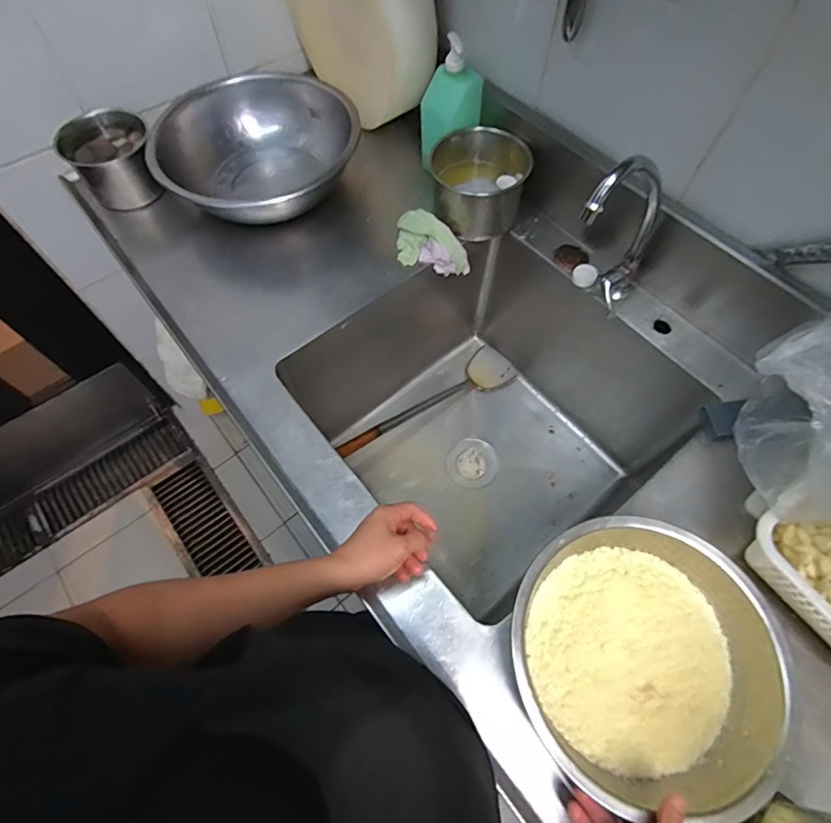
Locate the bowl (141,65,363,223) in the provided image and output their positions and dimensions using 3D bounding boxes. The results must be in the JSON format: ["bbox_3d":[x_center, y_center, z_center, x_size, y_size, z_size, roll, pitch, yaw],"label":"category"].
[{"bbox_3d":[-0.286,-0.470,0.893,0.344,0.139,0.338,0,63,-1],"label":"bowl"}]

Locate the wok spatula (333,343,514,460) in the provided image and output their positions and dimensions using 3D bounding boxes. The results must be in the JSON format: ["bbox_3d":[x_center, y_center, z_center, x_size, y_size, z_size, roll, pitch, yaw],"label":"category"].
[{"bbox_3d":[0.049,-0.014,1.036,0.460,0.068,0.114,-32,66,-36],"label":"wok spatula"}]

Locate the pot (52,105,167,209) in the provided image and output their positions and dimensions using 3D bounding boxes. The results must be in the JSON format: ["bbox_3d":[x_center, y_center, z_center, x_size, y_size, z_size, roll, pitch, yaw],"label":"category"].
[{"bbox_3d":[-0.565,-0.465,0.894,0.144,0.135,0.131,0,63,-1],"label":"pot"}]

